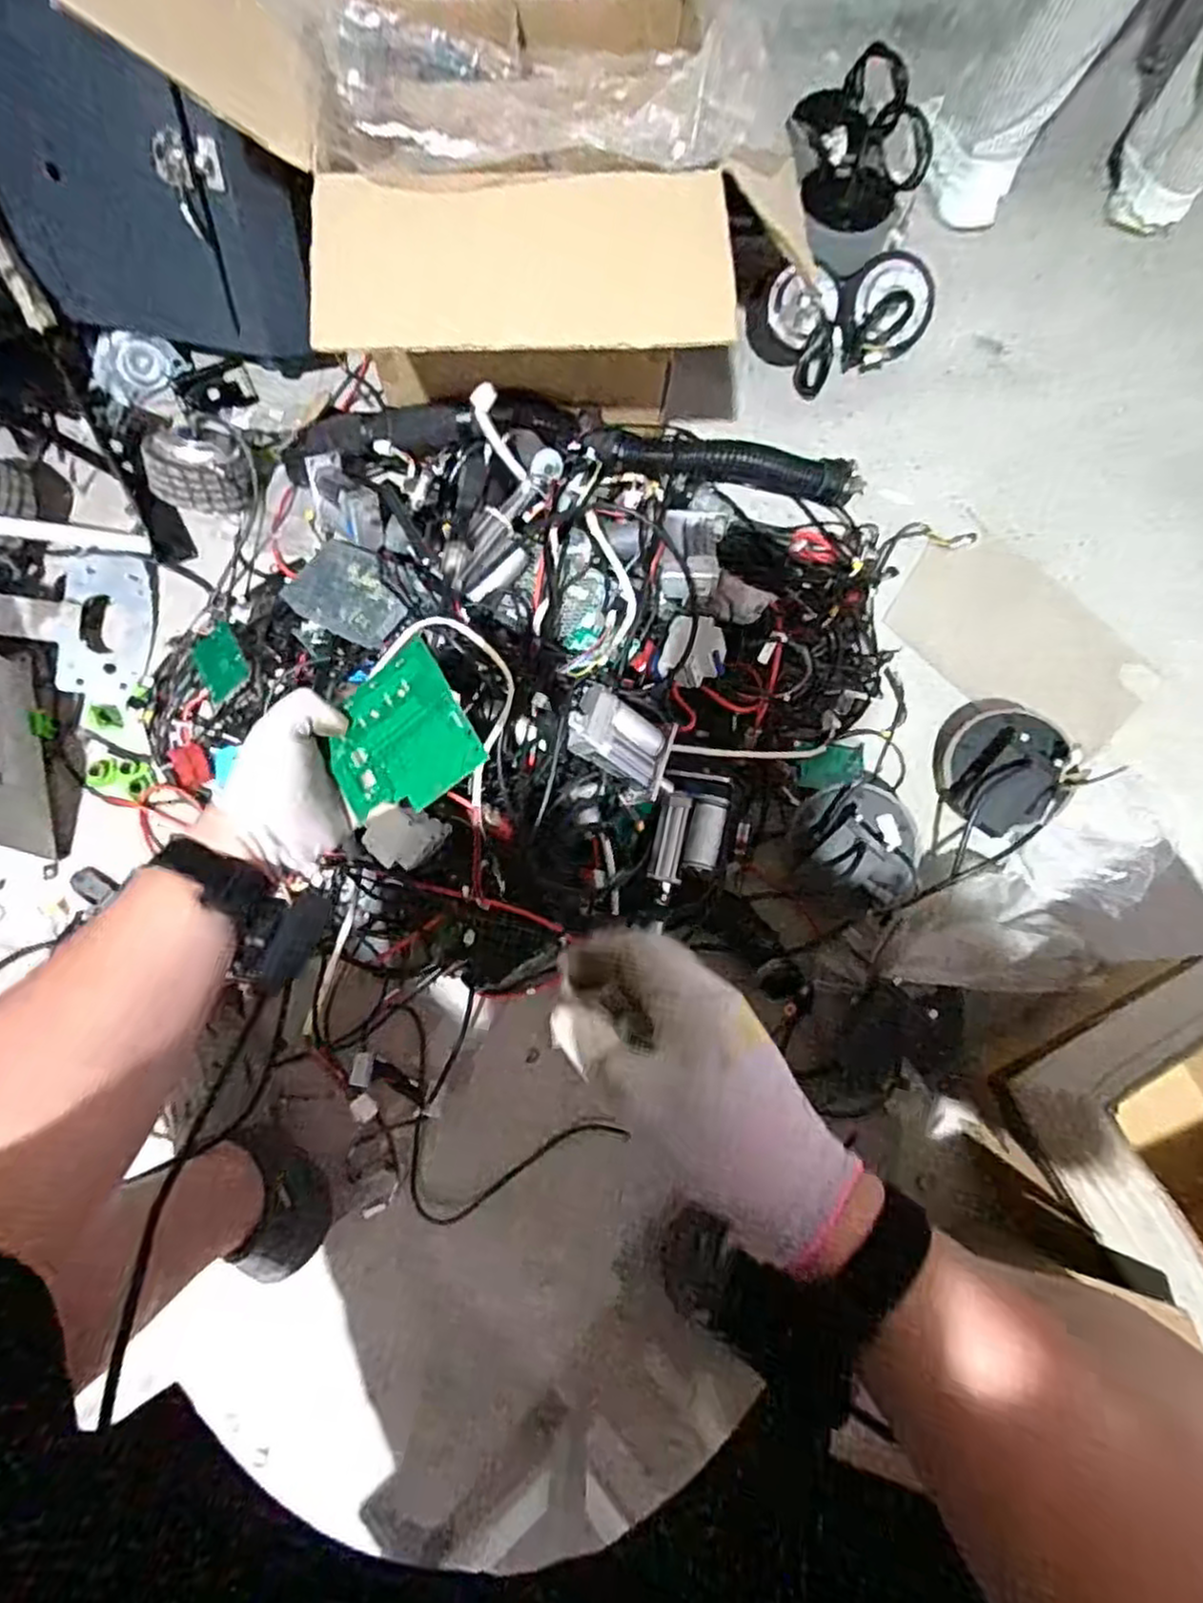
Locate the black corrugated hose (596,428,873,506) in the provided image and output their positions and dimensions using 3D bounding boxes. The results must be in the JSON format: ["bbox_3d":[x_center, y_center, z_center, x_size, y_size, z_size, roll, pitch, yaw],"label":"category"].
[{"bbox_3d":[0.171,-0.434,0.961,0.380,0.059,0.054,2,75,-15],"label":"black corrugated hose"}]

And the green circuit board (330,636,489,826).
[{"bbox_3d":[-0.132,-0.038,0.475,0.102,0.006,0.090,-35,80,14],"label":"green circuit board"}]

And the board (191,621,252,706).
[{"bbox_3d":[-0.479,-0.173,0.919,0.063,0.008,0.099,-45,65,5],"label":"board"}]

